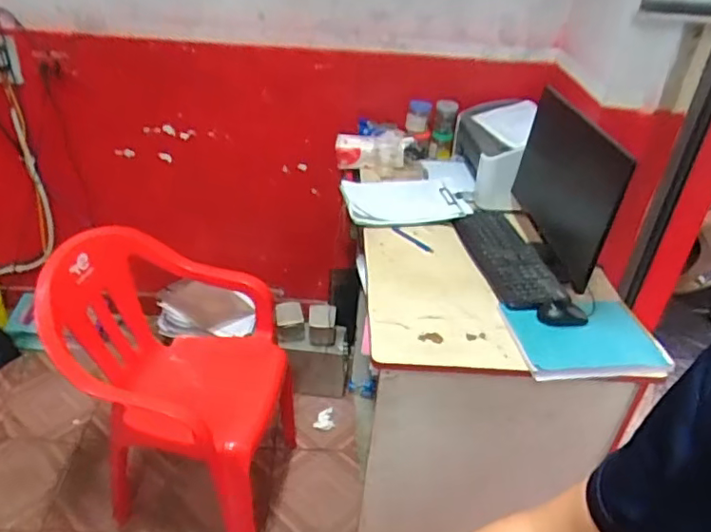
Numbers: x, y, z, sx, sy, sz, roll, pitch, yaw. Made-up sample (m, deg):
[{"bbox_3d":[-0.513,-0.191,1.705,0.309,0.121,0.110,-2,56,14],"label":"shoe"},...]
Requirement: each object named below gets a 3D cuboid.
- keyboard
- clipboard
[{"bbox_3d":[0.378,-0.033,1.494,0.168,0.034,0.453,0,34,-8],"label":"keyboard"},{"bbox_3d":[0.147,-0.193,1.700,0.364,0.032,0.235,-5,35,-14],"label":"clipboard"}]

